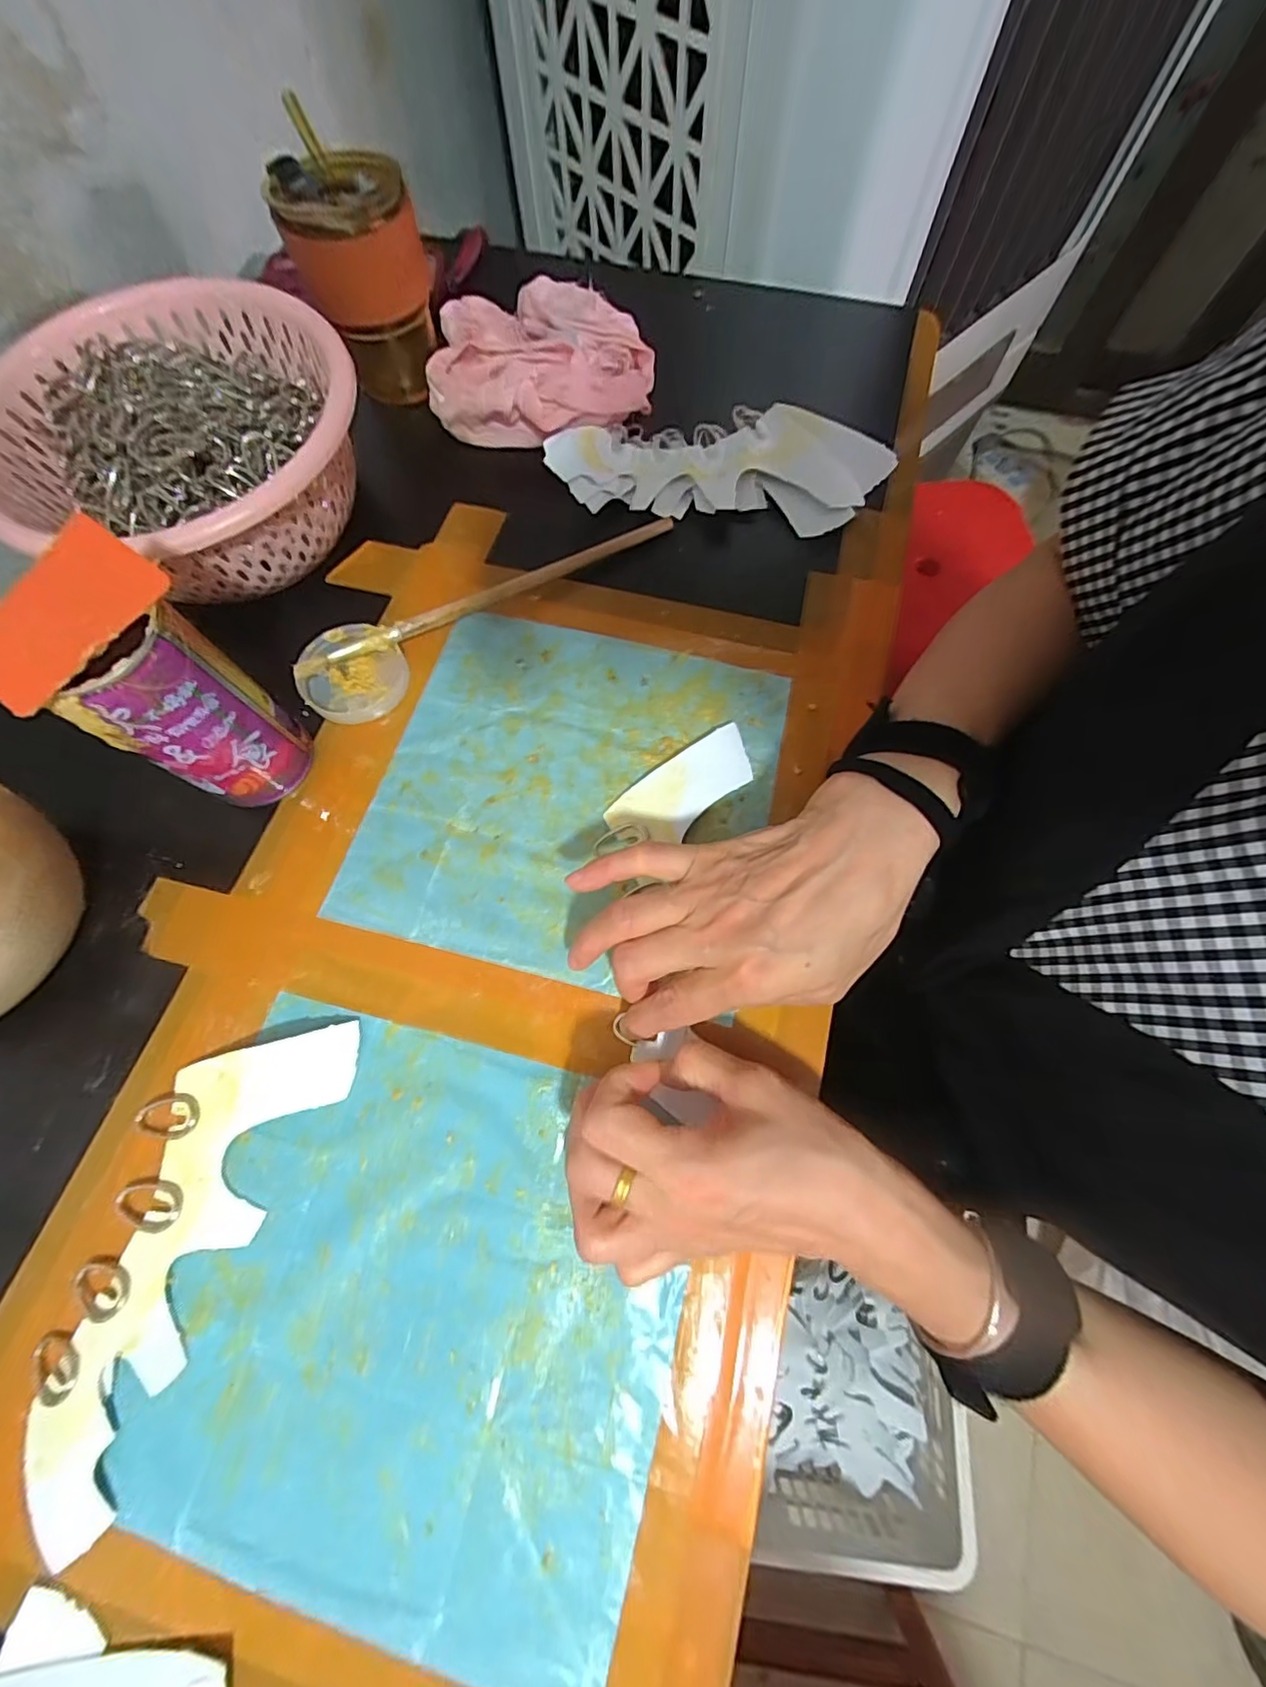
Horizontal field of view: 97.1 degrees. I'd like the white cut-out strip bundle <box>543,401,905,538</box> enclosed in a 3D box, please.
[{"bbox_3d":[0.063,-0.273,0.400,0.239,0.038,0.087,5,72,3],"label":"white cut-out strip bundle"}]

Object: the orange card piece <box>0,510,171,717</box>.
[{"bbox_3d":[-0.236,-0.094,0.230,0.045,0.005,0.080,35,83,-4],"label":"orange card piece"}]

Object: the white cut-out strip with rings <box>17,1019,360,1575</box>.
[{"bbox_3d":[-0.216,0.185,0.263,0.085,0.014,0.215,17,73,7],"label":"white cut-out strip with rings"}]

